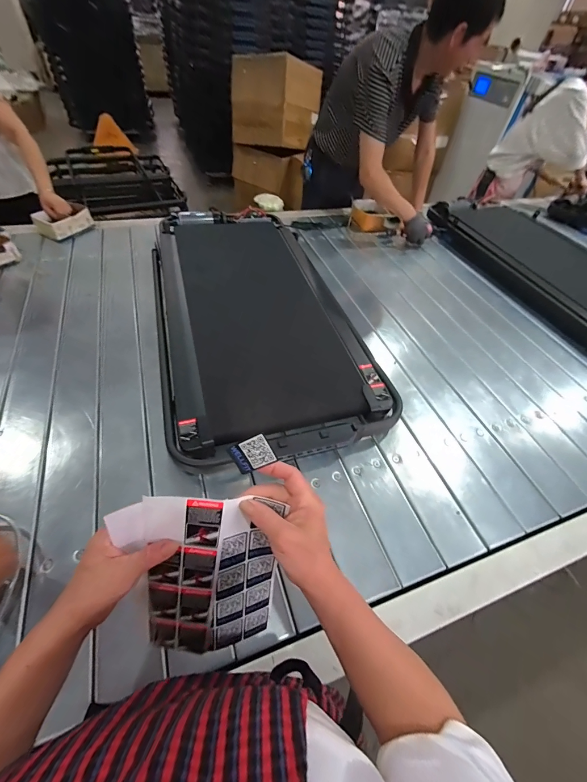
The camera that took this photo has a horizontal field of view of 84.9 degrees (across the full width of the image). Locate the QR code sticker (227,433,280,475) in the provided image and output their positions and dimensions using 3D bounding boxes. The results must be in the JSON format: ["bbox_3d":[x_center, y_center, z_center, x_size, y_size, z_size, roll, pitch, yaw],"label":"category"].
[{"bbox_3d":[-0.042,0.065,0.328,0.033,0.047,0.004,59,21,-9],"label":"QR code sticker"}]

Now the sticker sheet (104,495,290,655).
[{"bbox_3d":[-0.100,0.219,0.370,0.157,0.261,0.019,-3,28,-14],"label":"sticker sheet"}]

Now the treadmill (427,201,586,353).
[{"bbox_3d":[1.158,-0.562,1.437,0.584,0.095,1.137,-13,53,-17],"label":"treadmill"}]

